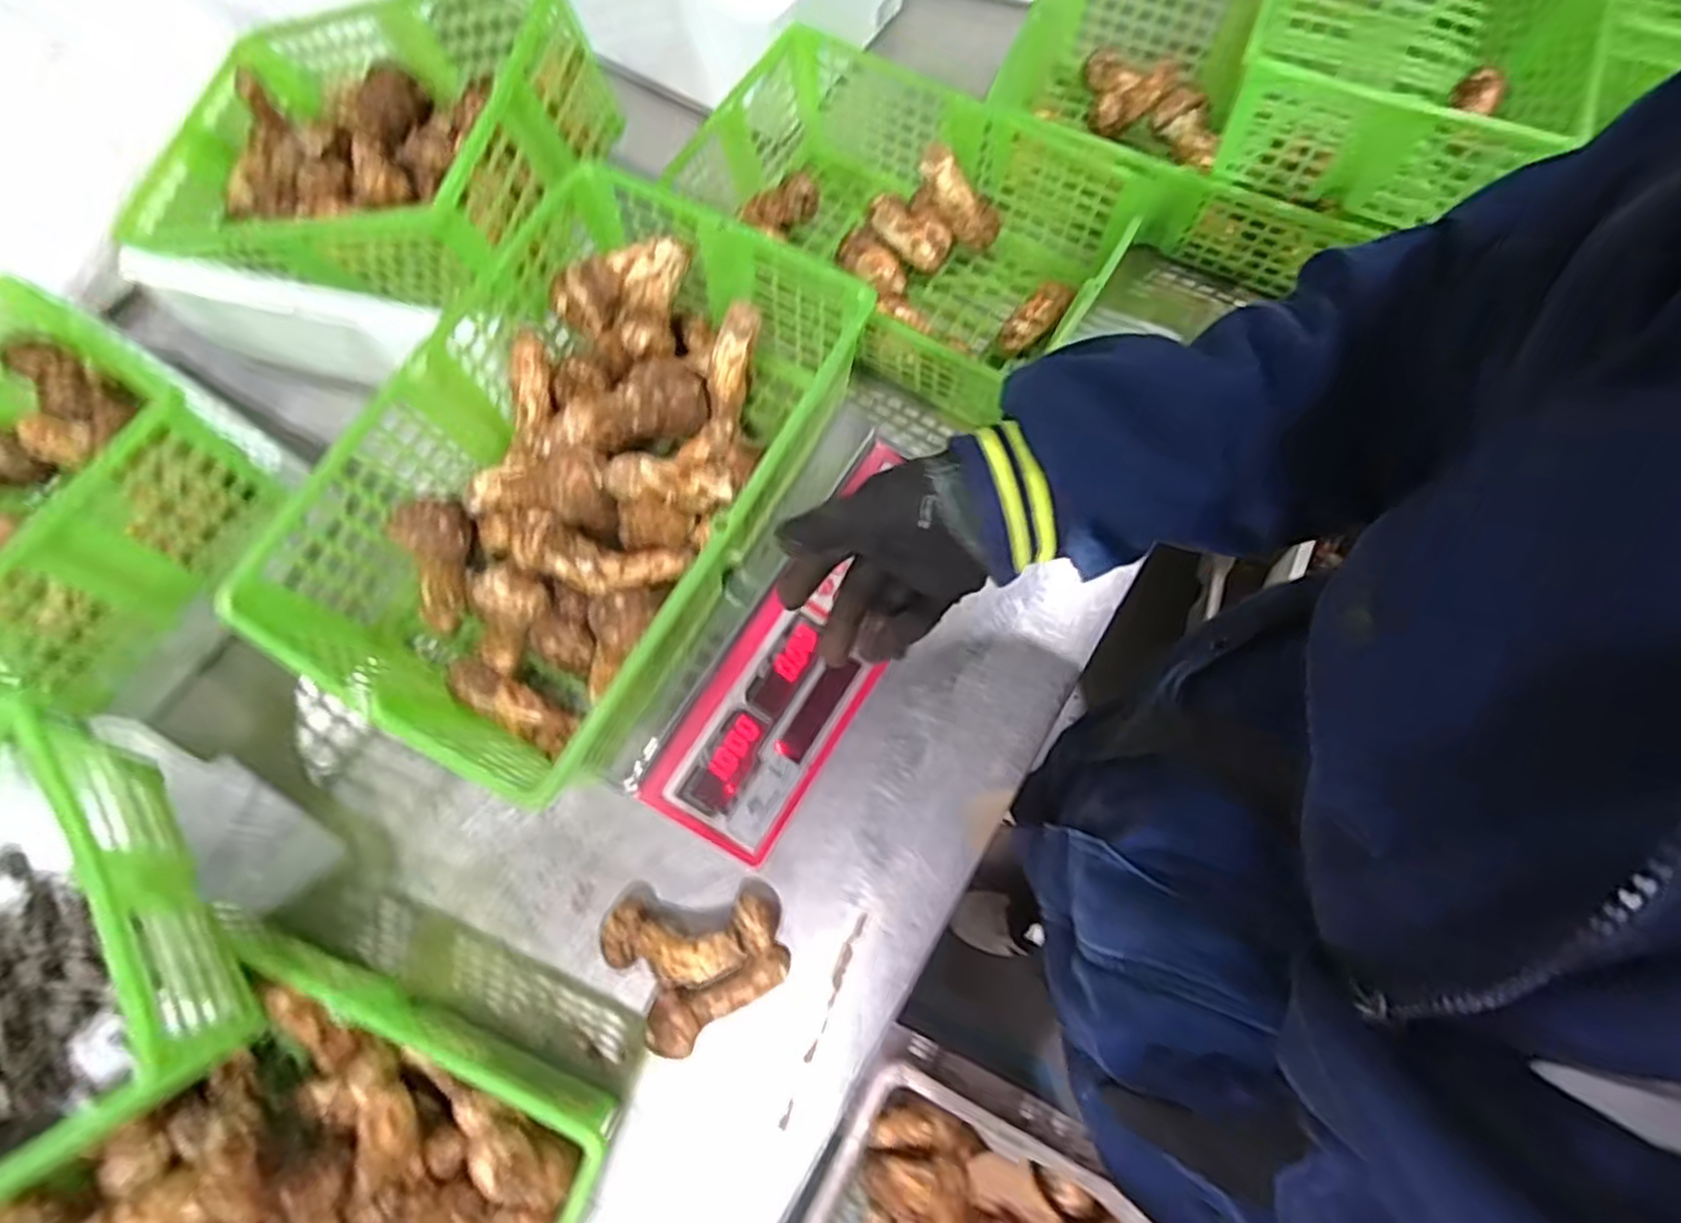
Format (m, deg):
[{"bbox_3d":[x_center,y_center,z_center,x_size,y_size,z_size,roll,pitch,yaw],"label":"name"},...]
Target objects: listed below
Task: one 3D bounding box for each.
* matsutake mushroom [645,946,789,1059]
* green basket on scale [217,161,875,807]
[{"bbox_3d":[-0.083,0.256,0.524,0.100,0.030,0.038,-34,75,-11],"label":"matsutake mushroom"},{"bbox_3d":[-0.154,-0.079,0.475,0.215,0.109,0.335,28,73,8],"label":"green basket on scale"}]

